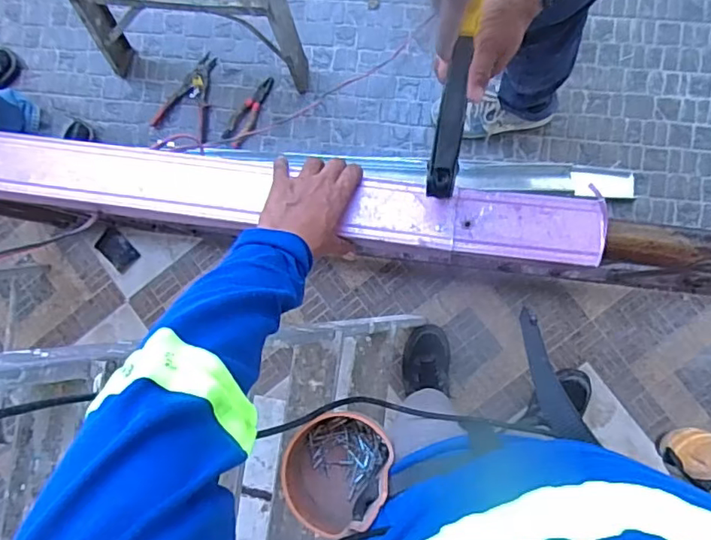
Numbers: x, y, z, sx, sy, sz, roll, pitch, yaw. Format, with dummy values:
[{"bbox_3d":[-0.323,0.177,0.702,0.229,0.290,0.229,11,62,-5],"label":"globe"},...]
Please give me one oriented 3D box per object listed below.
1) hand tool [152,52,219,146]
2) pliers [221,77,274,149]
[{"bbox_3d":[-0.419,-0.454,1.464,0.152,0.023,0.220,24,91,7],"label":"hand tool"},{"bbox_3d":[-0.274,-0.409,1.449,0.061,0.012,0.197,29,92,7],"label":"pliers"}]

